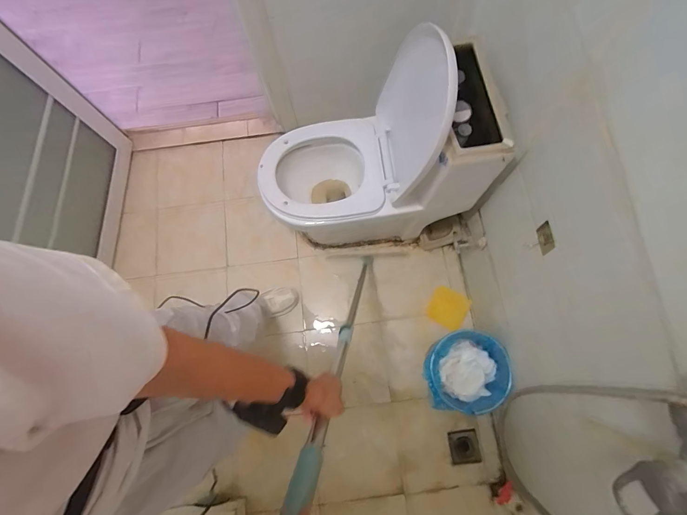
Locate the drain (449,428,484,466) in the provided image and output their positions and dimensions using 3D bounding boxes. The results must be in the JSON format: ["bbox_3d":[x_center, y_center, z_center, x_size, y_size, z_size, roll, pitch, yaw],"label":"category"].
[{"bbox_3d":[0.427,0.670,1.201,0.099,0.007,0.105,-14,68,15],"label":"drain"}]

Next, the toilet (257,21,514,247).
[{"bbox_3d":[0.077,-0.289,1.083,0.646,0.759,0.355,-7,75,1],"label":"toilet"}]

